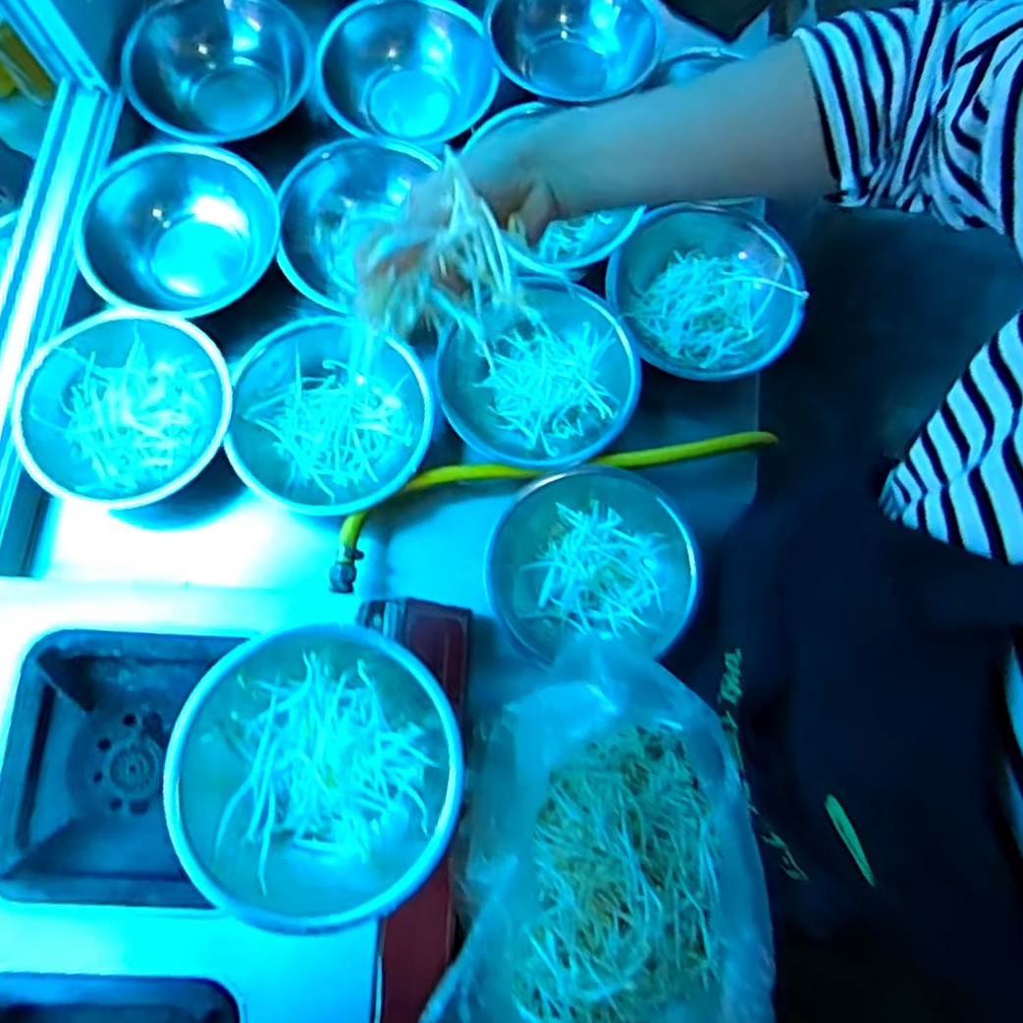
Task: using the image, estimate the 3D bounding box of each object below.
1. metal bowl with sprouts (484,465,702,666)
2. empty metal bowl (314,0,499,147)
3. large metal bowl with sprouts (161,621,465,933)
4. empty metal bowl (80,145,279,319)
[{"bbox_3d":[0.075,0.048,0.640,0.189,0.057,0.164,-4,77,-3],"label":"metal bowl with sprouts"},{"bbox_3d":[-0.113,-0.461,0.732,0.179,0.053,0.172,0,77,-2],"label":"empty metal bowl"},{"bbox_3d":[-0.130,0.174,0.469,0.183,0.052,0.180,-7,78,-3],"label":"large metal bowl with sprouts"},{"bbox_3d":[-0.323,-0.272,0.682,0.163,0.062,0.189,40,79,7],"label":"empty metal bowl"}]

